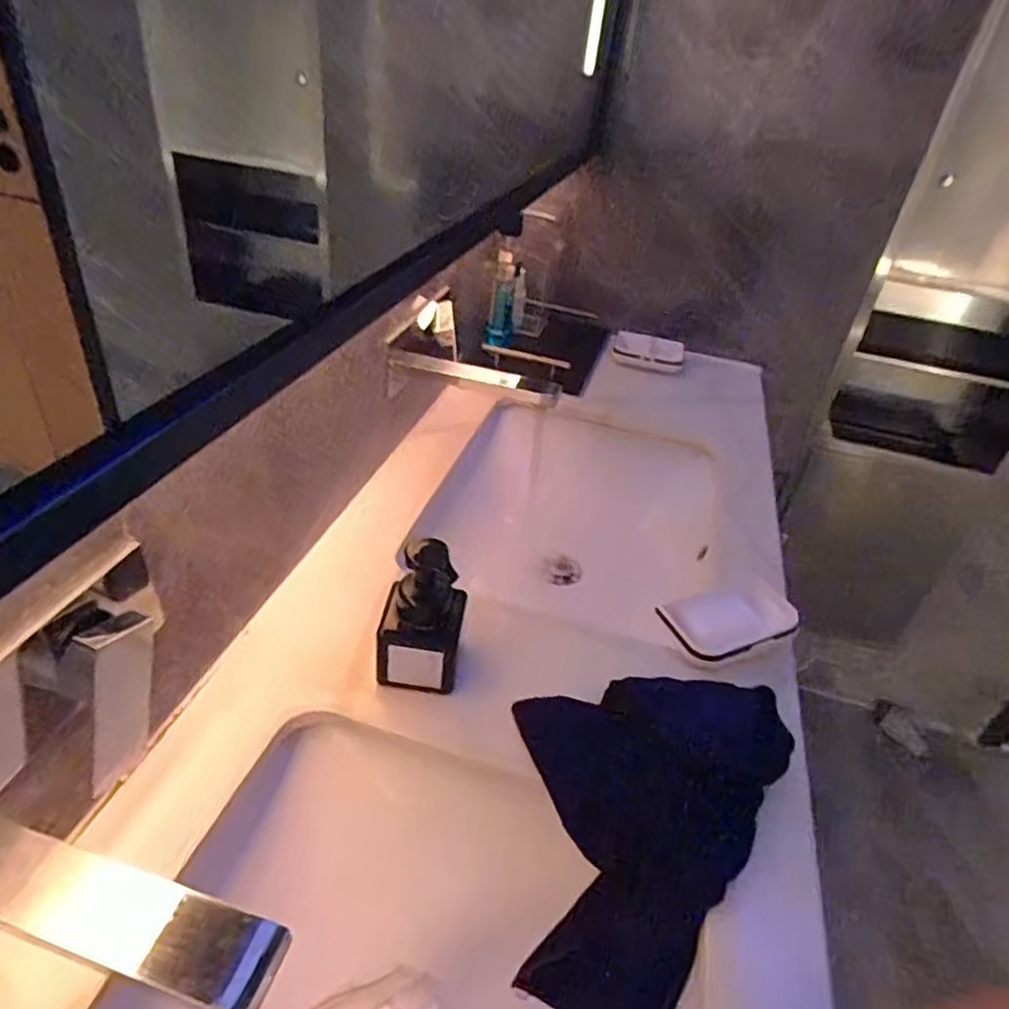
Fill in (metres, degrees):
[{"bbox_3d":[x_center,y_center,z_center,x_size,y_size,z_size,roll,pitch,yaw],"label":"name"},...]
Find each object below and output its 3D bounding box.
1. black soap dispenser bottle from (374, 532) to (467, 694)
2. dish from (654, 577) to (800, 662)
[{"bbox_3d":[-0.067,0.099,0.553,0.067,0.121,0.065,9,36,2],"label":"black soap dispenser bottle"},{"bbox_3d":[0.226,0.114,0.656,0.126,0.029,0.078,-7,38,-19],"label":"dish"}]

